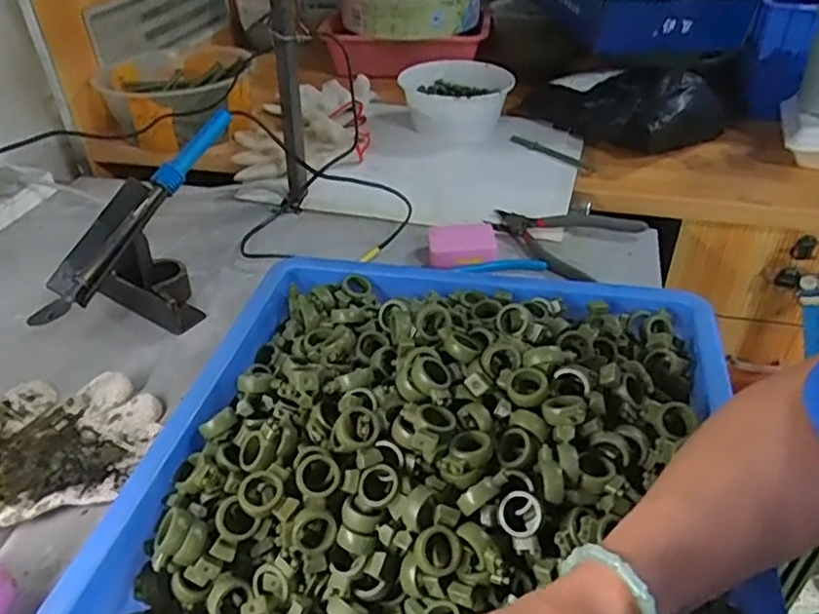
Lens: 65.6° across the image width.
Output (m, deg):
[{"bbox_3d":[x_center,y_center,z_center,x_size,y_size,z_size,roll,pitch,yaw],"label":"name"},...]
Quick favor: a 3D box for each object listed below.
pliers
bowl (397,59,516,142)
[{"bbox_3d":[0.174,-0.087,0.752,0.154,0.032,0.142,28,46,33],"label":"pliers"},{"bbox_3d":[0.069,-0.319,0.977,0.157,0.078,0.169,-1,37,1],"label":"bowl"}]

